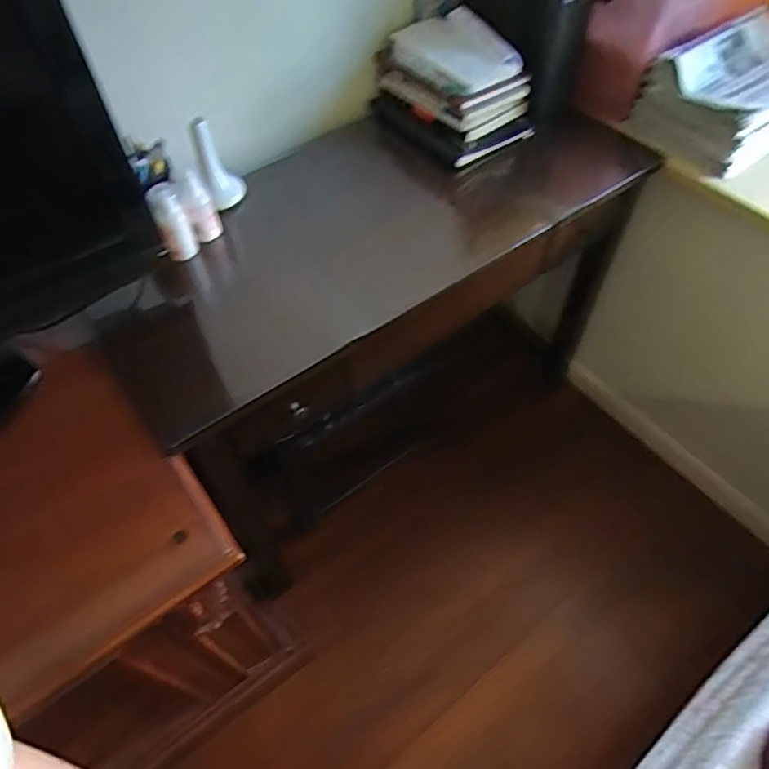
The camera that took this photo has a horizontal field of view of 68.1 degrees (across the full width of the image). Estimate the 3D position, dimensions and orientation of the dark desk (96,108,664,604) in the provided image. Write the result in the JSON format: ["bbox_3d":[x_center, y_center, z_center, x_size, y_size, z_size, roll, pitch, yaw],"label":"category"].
[{"bbox_3d":[0.023,-0.127,1.294,1.077,0.728,0.501,-33,60,-20],"label":"dark desk"}]

